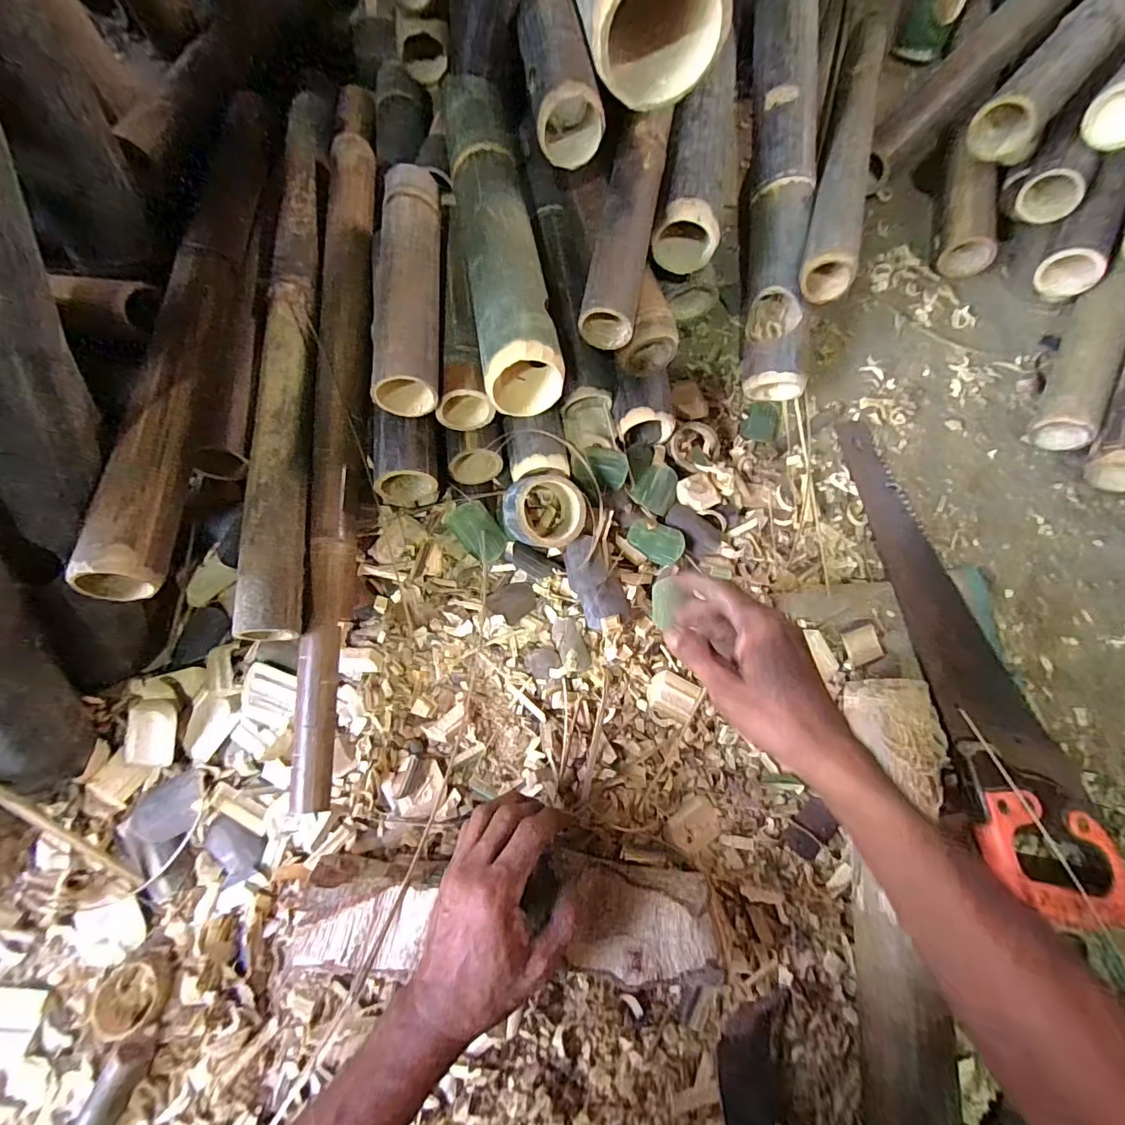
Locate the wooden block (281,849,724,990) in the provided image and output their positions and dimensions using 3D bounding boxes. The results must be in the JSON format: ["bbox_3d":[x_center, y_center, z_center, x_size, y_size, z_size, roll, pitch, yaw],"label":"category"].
[{"bbox_3d":[-0.041,0.278,0.392,0.318,0.038,0.079,2,72,0],"label":"wooden block"}]

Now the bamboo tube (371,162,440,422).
[{"bbox_3d":[-0.142,-0.257,0.475,0.053,0.065,0.254,-3,73,-3],"label":"bamboo tube"}]

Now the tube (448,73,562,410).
[{"bbox_3d":[-0.066,-0.336,0.491,0.074,0.068,0.402,-8,73,-4],"label":"tube"}]

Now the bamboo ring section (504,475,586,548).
[{"bbox_3d":[-0.022,-0.053,0.516,0.077,0.055,0.077,-3,98,-24],"label":"bamboo ring section"}]

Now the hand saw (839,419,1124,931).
[{"bbox_3d":[0.413,0.068,0.504,0.127,0.038,0.511,-3,73,-3],"label":"hand saw"}]

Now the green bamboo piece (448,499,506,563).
[{"bbox_3d":[-0.087,-0.032,0.521,0.041,0.026,0.066,-31,92,24],"label":"green bamboo piece"}]

